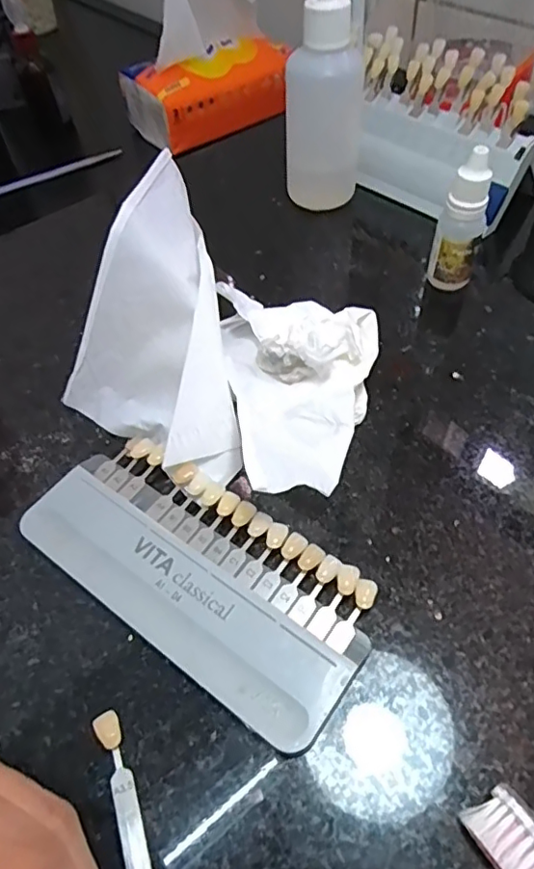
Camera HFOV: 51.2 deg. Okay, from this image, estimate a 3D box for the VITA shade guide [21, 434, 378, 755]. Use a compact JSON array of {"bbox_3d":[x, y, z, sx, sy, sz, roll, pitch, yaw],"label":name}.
[{"bbox_3d":[-0.029,0.052,0.225,0.146,0.011,0.065,29,60,24],"label":"VITA shade guide"}]

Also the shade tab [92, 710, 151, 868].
[{"bbox_3d":[-0.045,0.119,0.178,0.008,0.007,0.056,-20,54,-11],"label":"shade tab"}]

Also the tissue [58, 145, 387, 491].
[{"bbox_3d":[-0.016,-0.048,0.258,0.147,0.076,0.122,25,58,22],"label":"tissue"}]

